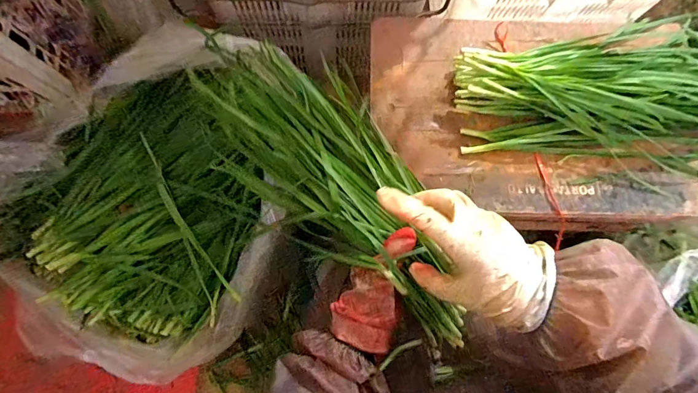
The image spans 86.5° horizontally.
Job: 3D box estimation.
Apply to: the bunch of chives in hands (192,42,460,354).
[{"bbox_3d":[-0.022,-0.026,0.419,0.148,0.078,0.432,-38,78,-9],"label":"bunch of chives in hands"}]

